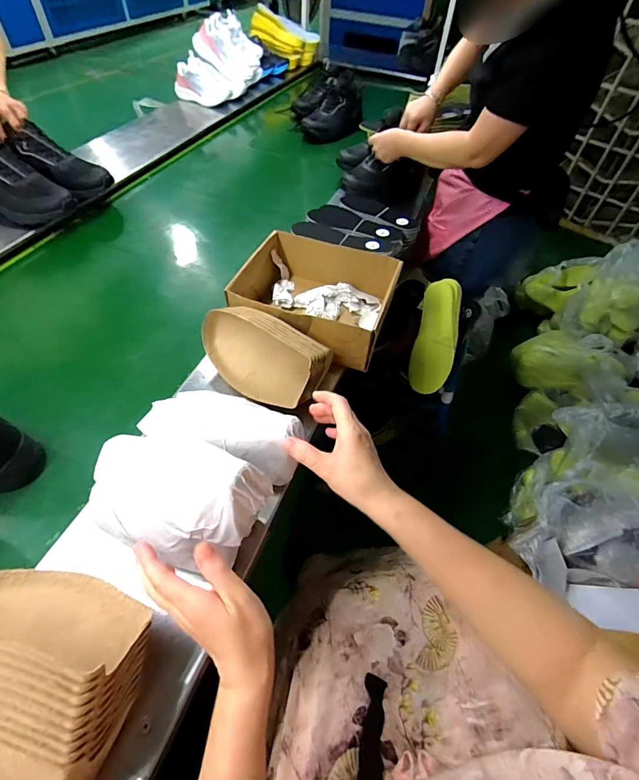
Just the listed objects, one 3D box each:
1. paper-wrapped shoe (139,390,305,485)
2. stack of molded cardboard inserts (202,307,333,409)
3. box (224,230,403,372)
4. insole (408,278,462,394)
[{"bbox_3d":[-0.143,0.055,0.545,0.251,0.086,0.100,14,52,19],"label":"paper-wrapped shoe"},{"bbox_3d":[-0.097,-0.057,0.606,0.203,0.099,0.098,22,54,12],"label":"stack of molded cardboard inserts"},{"bbox_3d":[-0.005,-0.178,0.731,0.273,0.098,0.244,18,54,10],"label":"box"},{"bbox_3d":[0.306,-0.144,0.996,0.113,0.045,0.330,13,79,6],"label":"insole"}]

